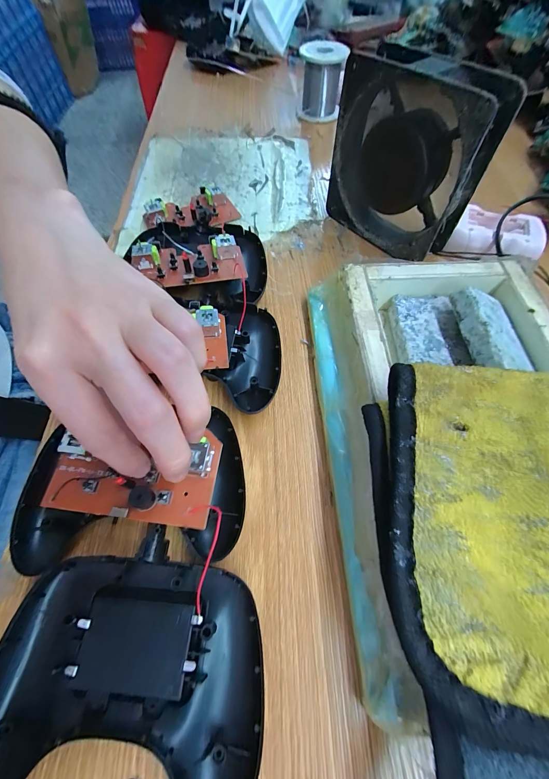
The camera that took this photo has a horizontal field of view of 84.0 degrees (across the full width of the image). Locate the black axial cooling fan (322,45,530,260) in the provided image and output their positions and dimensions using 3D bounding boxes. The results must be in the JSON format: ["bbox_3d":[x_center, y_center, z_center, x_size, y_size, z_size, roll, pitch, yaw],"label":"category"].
[{"bbox_3d":[0.104,-0.191,0.257,0.040,0.120,0.128,-41,70,-19],"label":"black axial cooling fan"}]

